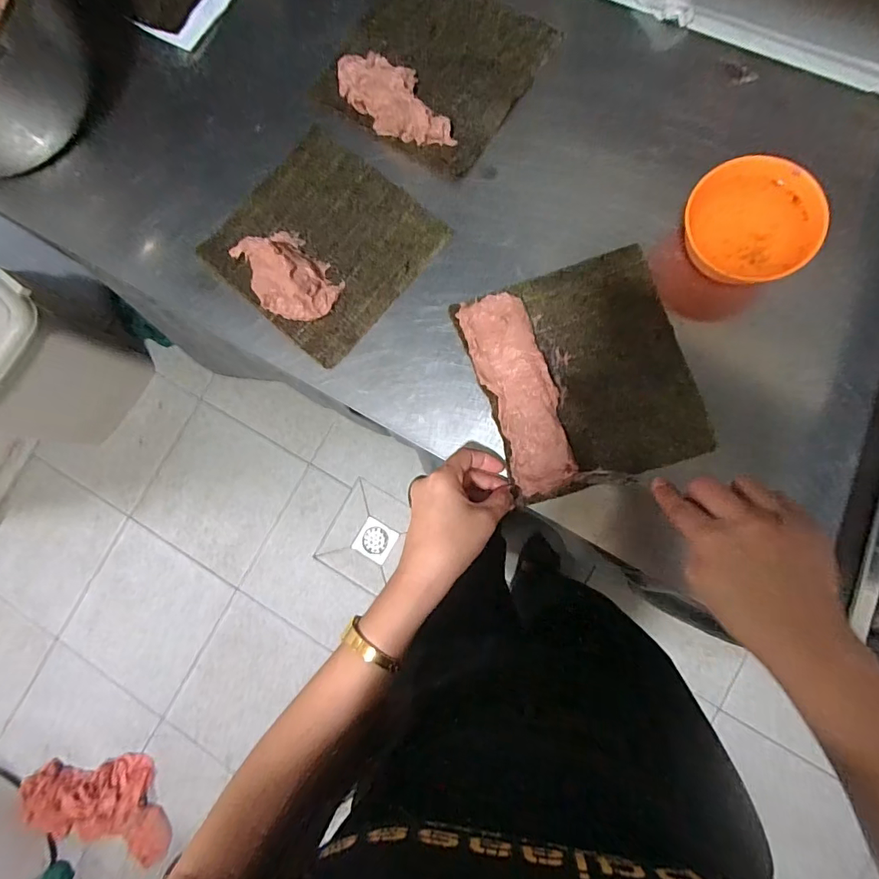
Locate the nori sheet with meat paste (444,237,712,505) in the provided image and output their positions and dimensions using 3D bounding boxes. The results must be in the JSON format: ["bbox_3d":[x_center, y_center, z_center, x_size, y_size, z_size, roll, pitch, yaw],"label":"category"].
[{"bbox_3d":[0.129,-0.062,0.424,0.178,0.019,0.201,-18,81,4],"label":"nori sheet with meat paste"}]

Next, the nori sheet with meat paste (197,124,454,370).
[{"bbox_3d":[-0.122,-0.203,0.464,0.197,0.032,0.183,42,90,10],"label":"nori sheet with meat paste"}]

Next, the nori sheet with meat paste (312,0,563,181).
[{"bbox_3d":[-0.008,-0.388,0.473,0.194,0.028,0.181,35,88,10],"label":"nori sheet with meat paste"}]

